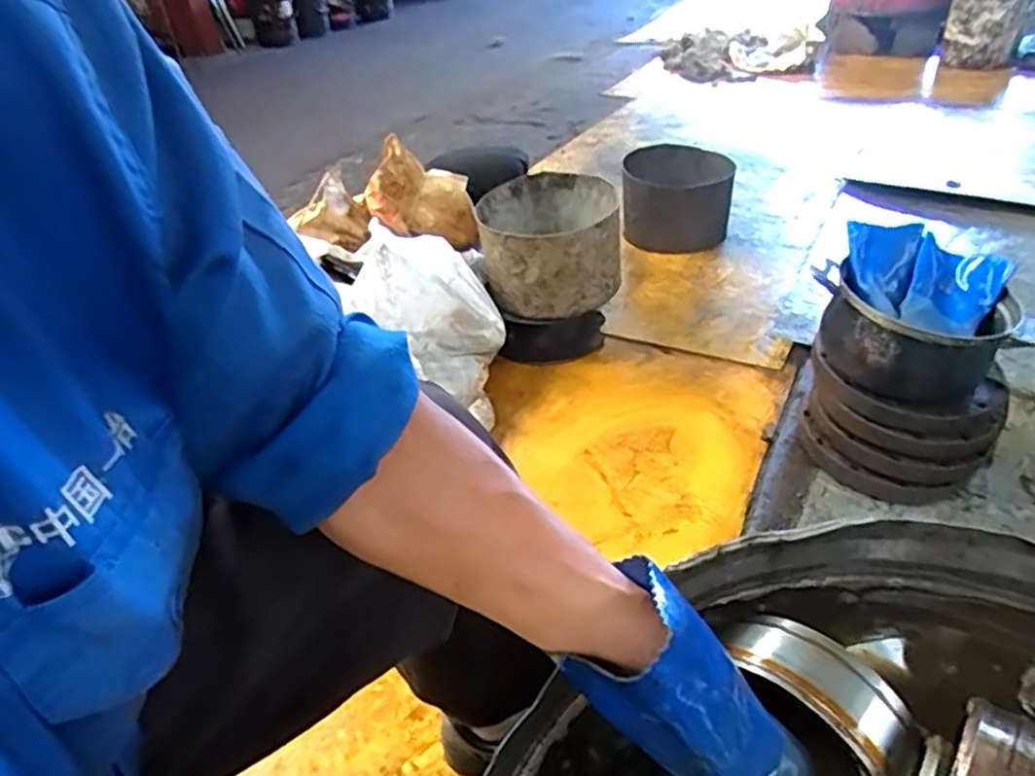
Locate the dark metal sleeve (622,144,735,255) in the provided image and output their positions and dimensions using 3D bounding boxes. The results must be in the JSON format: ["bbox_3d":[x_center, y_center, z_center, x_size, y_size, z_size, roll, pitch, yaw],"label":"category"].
[{"bbox_3d":[0.416,-0.480,1.811,0.273,0.218,0.271,6,39,14],"label":"dark metal sleeve"}]

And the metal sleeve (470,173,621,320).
[{"bbox_3d":[0.070,-0.294,1.444,0.280,0.189,0.296,-3,37,3],"label":"metal sleeve"}]

